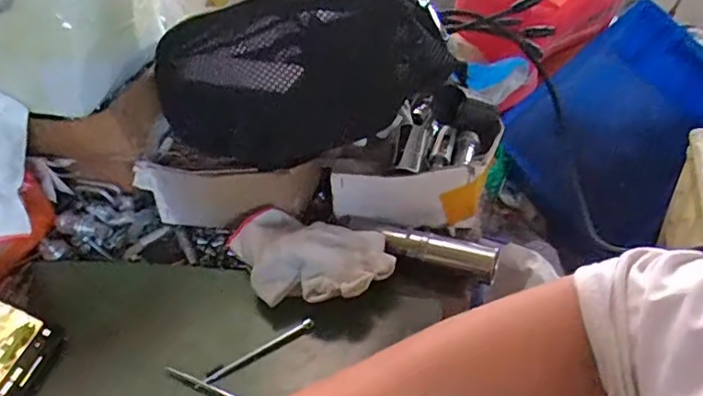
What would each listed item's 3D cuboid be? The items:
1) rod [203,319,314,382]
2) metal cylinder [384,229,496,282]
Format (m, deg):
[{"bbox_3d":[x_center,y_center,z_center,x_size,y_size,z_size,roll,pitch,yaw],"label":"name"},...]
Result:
[{"bbox_3d":[-0.063,0.103,0.398,0.082,0.006,0.006,-23,43,-25],"label":"rod"},{"bbox_3d":[0.068,0.042,0.448,0.087,0.020,0.020,11,40,19],"label":"metal cylinder"}]

